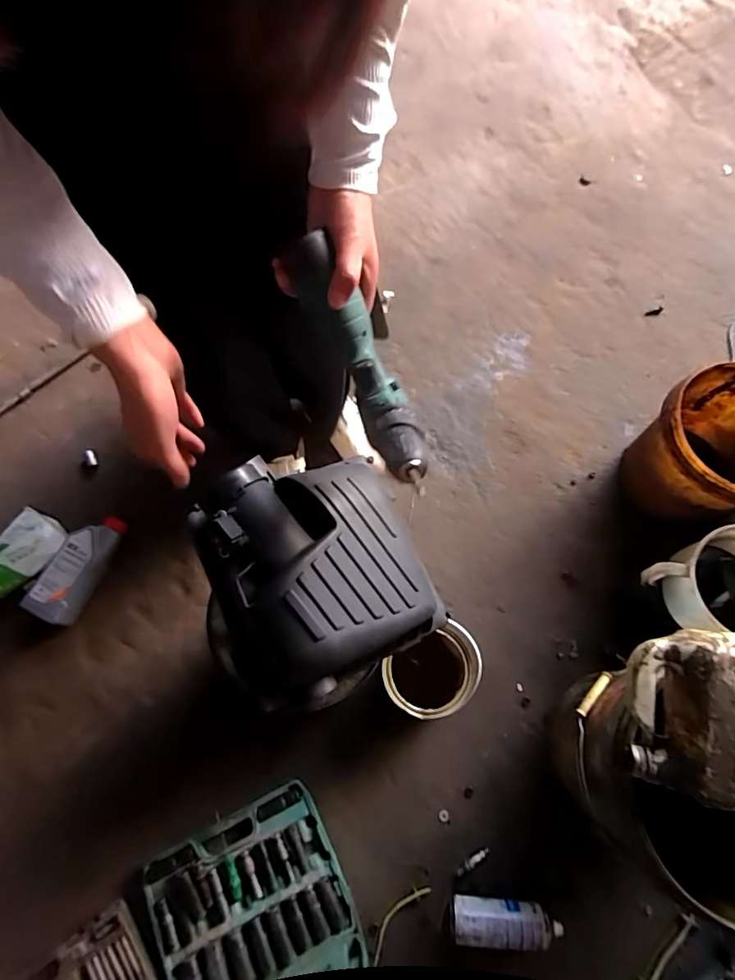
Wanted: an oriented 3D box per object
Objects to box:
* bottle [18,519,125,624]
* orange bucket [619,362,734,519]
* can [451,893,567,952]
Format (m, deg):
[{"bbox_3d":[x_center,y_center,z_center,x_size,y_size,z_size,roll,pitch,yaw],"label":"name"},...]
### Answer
[{"bbox_3d":[-0.608,0.159,1.049,0.109,0.077,0.233,22,74,8],"label":"bottle"},{"bbox_3d":[0.688,-0.077,1.033,0.268,0.284,0.253,0,72,1],"label":"orange bucket"},{"bbox_3d":[0.236,0.723,0.839,0.186,0.061,0.055,2,73,2],"label":"can"}]

